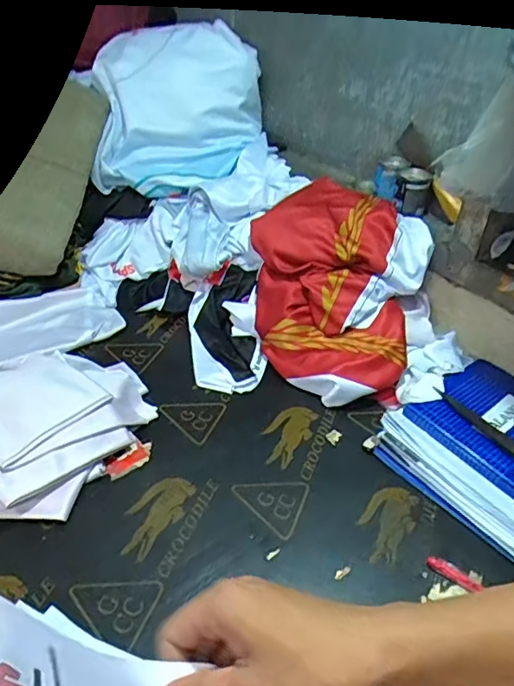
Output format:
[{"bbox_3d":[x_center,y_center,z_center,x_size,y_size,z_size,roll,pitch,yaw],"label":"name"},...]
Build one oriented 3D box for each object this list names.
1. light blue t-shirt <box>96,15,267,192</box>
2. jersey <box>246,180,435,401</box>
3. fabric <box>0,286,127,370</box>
[{"bbox_3d":[-0.141,-0.404,0.915,0.289,0.227,0.137,3,38,-1],"label":"light blue t-shirt"},{"bbox_3d":[0.116,-0.085,0.801,0.257,0.206,0.331,5,38,2],"label":"jersey"},{"bbox_3d":[-0.347,-0.032,0.814,0.247,0.033,0.142,-22,45,-29],"label":"fabric"}]

